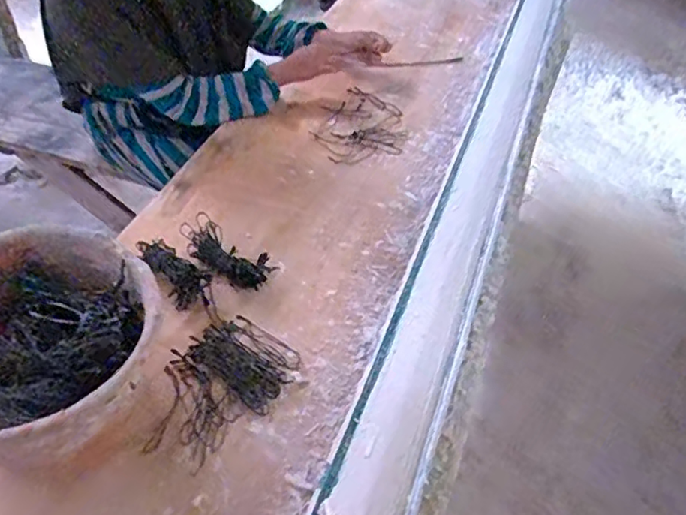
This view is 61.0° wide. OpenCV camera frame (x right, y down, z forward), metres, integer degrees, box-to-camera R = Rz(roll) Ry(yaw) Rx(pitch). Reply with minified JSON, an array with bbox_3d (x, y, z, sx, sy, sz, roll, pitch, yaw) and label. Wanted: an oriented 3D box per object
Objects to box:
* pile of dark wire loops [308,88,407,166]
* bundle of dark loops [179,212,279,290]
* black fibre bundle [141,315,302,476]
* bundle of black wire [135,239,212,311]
[{"bbox_3d":[0.031,-0.279,1.214,0.207,0.022,0.230,-15,52,-19],"label":"pile of dark wire loops"},{"bbox_3d":[-0.188,-0.010,0.911,0.167,0.038,0.084,36,54,24],"label":"bundle of dark loops"},{"bbox_3d":[-0.166,0.165,0.769,0.143,0.014,0.210,29,51,19],"label":"black fibre bundle"},{"bbox_3d":[-0.254,0.012,0.862,0.125,0.024,0.062,43,56,12],"label":"bundle of black wire"}]

